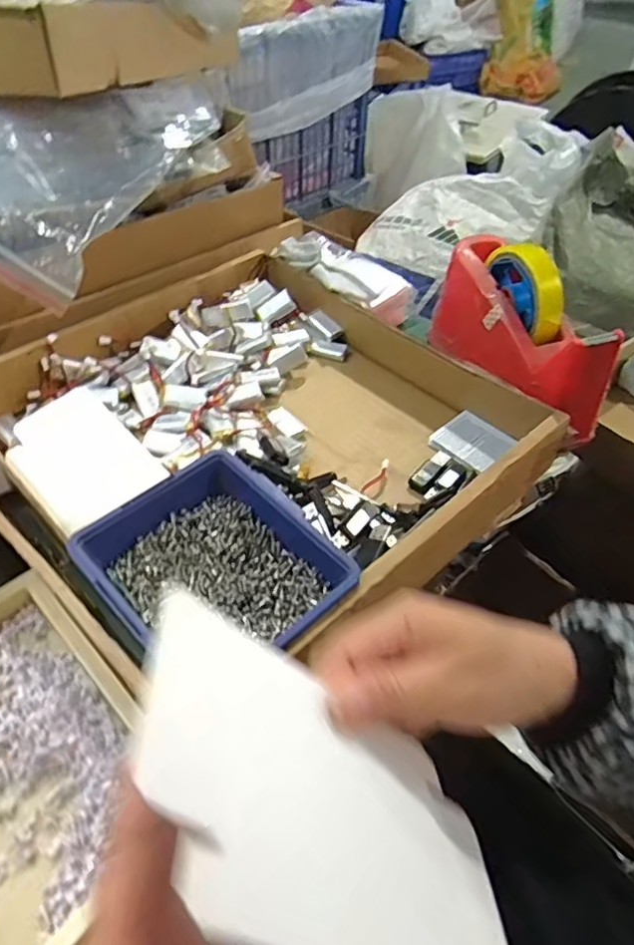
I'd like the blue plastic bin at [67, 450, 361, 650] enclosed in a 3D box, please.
[{"bbox_3d":[-0.062,0.063,0.365,0.137,0.047,0.118,35,55,28],"label":"blue plastic bin"}]

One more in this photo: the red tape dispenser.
[{"bbox_3d":[0.172,-0.129,0.507,0.065,0.100,0.200,-15,49,-15],"label":"red tape dispenser"}]

